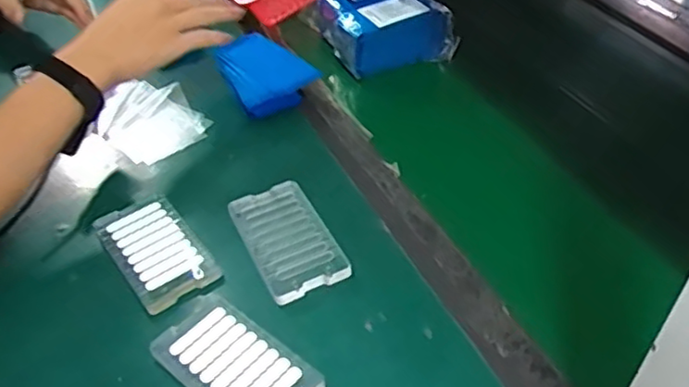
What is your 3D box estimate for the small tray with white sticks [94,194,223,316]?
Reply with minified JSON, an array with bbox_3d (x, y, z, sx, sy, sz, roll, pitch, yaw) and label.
[{"bbox_3d":[-0.167,0.046,0.569,0.070,0.013,0.123,-31,50,-26],"label":"small tray with white sticks"}]

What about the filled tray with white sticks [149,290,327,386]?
[{"bbox_3d":[-0.083,0.126,0.482,0.125,0.014,0.068,29,52,29],"label":"filled tray with white sticks"}]

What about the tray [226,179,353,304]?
[{"bbox_3d":[-0.050,0.039,0.569,0.073,0.017,0.116,-20,46,-17],"label":"tray"}]

